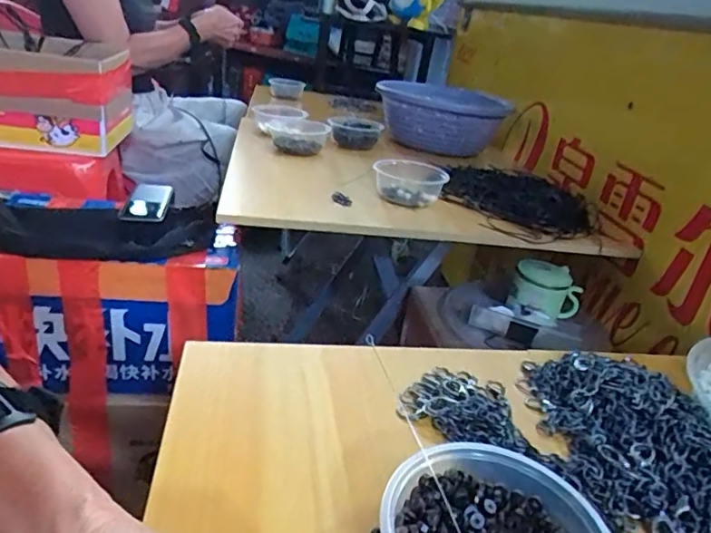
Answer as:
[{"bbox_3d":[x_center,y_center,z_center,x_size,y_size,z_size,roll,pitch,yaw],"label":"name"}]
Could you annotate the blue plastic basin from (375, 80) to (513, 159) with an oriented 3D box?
[{"bbox_3d":[0.182,-0.317,1.167,0.266,0.111,0.286,7,26,-4],"label":"blue plastic basin"}]

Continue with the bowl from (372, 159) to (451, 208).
[{"bbox_3d":[0.079,-0.130,0.840,0.106,0.050,0.085,7,26,-3],"label":"bowl"}]

